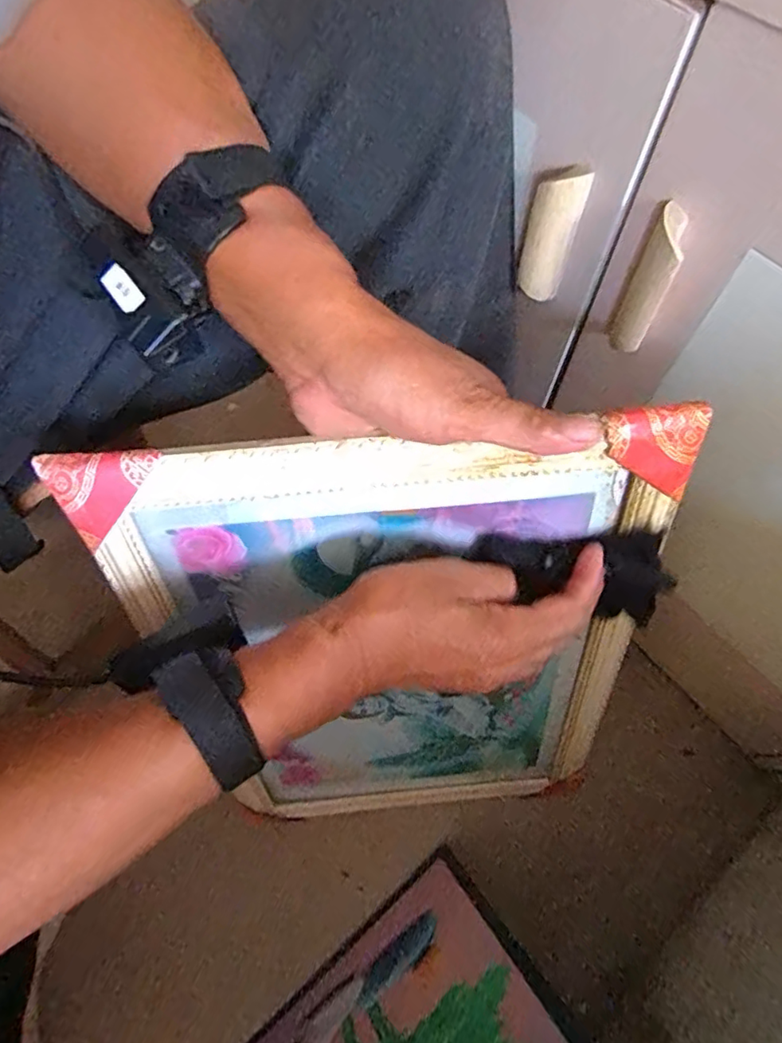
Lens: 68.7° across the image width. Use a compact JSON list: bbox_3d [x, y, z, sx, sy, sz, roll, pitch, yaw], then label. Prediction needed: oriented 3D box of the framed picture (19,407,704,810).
[{"bbox_3d":[0.011,0.126,0.461,0.341,0.480,0.023,-6,44,0],"label":"framed picture"}]

